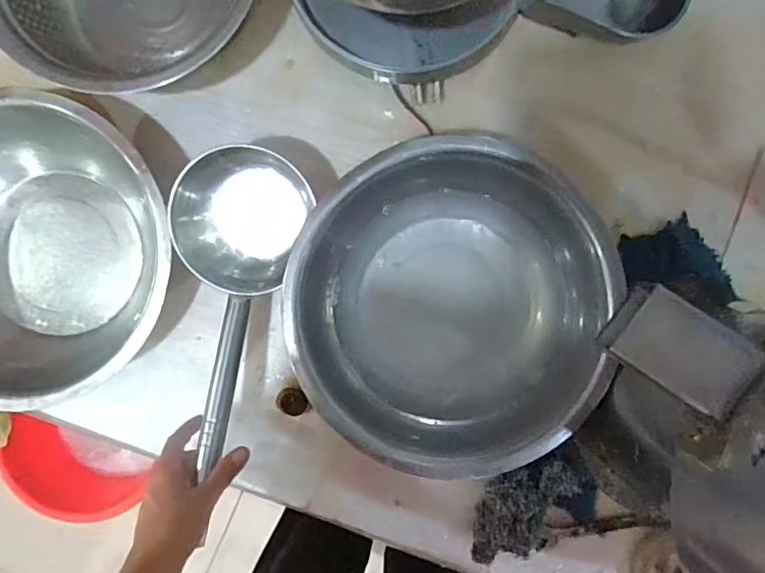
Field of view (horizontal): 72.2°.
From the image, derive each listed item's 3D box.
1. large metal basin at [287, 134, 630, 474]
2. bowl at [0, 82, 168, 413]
[{"bbox_3d":[0.060,0.015,0.547,0.302,0.086,0.296,4,91,2],"label":"large metal basin"},{"bbox_3d":[-0.367,-0.037,0.567,0.289,0.090,0.304,0,91,2],"label":"bowl"}]

